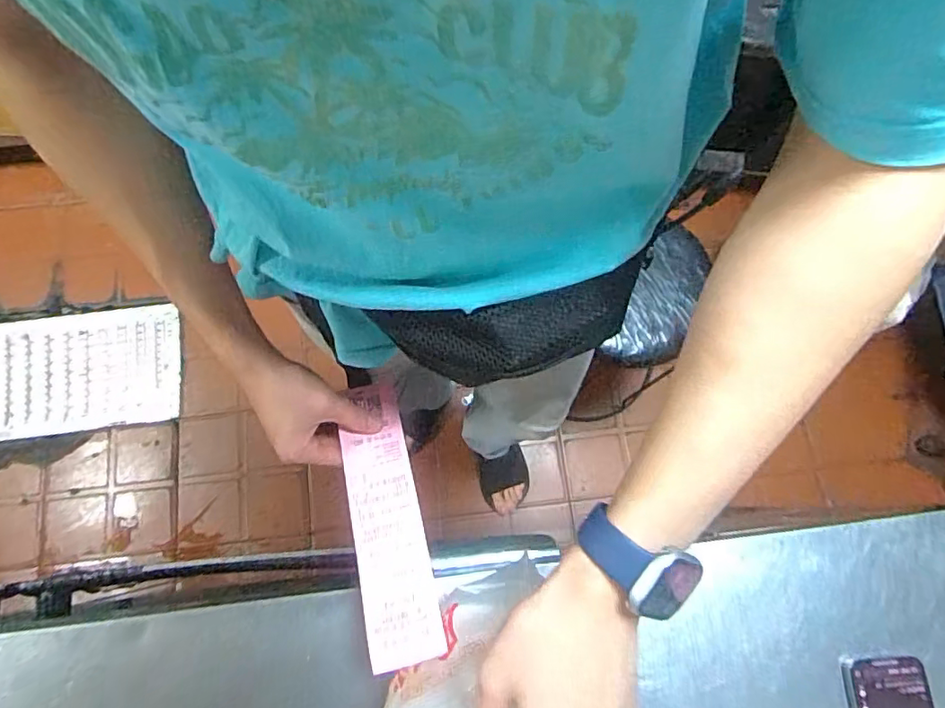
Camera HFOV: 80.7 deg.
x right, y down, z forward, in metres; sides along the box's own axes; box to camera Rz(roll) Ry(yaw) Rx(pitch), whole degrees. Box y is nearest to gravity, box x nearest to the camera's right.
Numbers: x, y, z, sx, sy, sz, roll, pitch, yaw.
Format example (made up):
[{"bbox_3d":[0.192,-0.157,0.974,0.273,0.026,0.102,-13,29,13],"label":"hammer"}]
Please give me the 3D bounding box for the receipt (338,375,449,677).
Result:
[{"bbox_3d":[-0.074,0.127,0.460,0.056,0.010,0.237,-13,55,-8],"label":"receipt"}]

